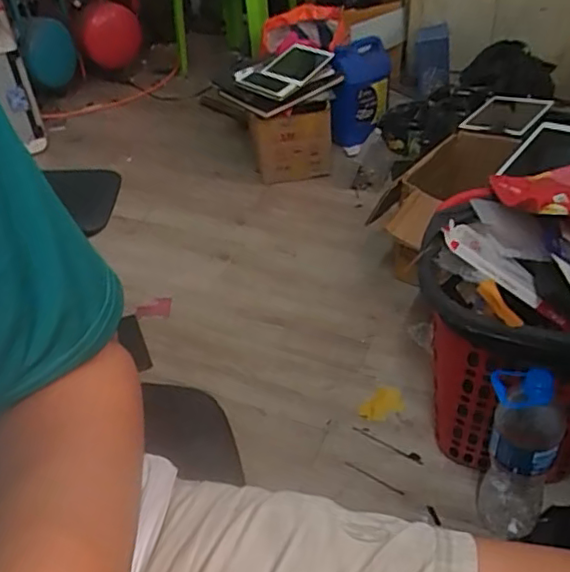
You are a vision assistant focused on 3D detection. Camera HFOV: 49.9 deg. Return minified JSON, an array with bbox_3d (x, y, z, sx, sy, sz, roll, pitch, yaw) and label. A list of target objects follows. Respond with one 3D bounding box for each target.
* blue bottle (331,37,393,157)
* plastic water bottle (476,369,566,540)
[{"bbox_3d":[0.213,-0.542,1.735,0.161,0.294,0.212,2,40,8],"label":"blue bottle"},{"bbox_3d":[0.315,0.224,0.836,0.096,0.307,0.100,16,44,24],"label":"plastic water bottle"}]

